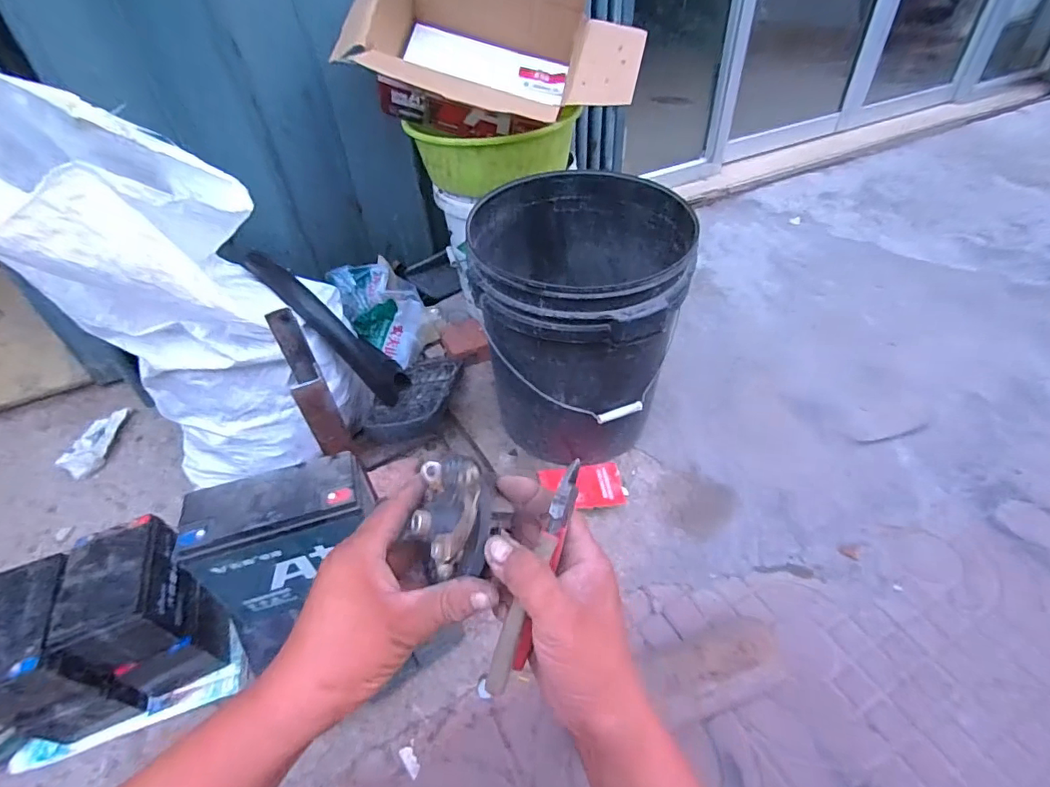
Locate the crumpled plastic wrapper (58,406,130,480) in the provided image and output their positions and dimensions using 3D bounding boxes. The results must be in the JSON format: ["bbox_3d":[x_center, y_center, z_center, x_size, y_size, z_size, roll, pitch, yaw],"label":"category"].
[{"bbox_3d":[-0.849,0.095,0.978,0.073,0.024,0.147,-2,49,-2],"label":"crumpled plastic wrapper"}]

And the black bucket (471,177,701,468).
[{"bbox_3d":[0.084,-0.114,0.900,0.331,0.425,0.338,-3,42,2],"label":"black bucket"}]

